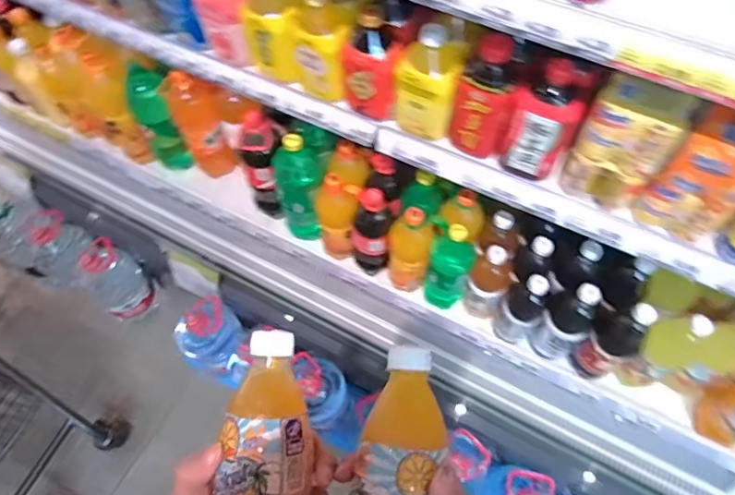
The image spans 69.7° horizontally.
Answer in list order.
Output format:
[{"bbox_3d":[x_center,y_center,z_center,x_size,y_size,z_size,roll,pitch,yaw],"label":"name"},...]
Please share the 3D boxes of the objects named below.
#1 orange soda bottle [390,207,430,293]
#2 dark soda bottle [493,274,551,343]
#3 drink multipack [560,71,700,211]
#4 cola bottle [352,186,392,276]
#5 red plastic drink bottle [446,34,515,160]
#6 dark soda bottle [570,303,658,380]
[{"bbox_3d":[0.091,0.006,1.104,0.089,0.241,0.064,4,63,3],"label":"orange soda bottle"},{"bbox_3d":[0.309,0.122,1.051,0.085,0.210,0.068,41,71,19],"label":"dark soda bottle"},{"bbox_3d":[0.365,-0.150,0.764,0.114,0.184,0.084,24,66,13],"label":"drink multipack"},{"bbox_3d":[0.010,-0.029,1.136,0.087,0.271,0.078,-7,63,-2],"label":"cola bottle"},{"bbox_3d":[0.178,-0.228,0.812,0.078,0.189,0.064,17,65,9],"label":"red plastic drink bottle"},{"bbox_3d":[0.465,0.183,1.003,0.065,0.285,0.077,-27,66,-12],"label":"dark soda bottle"}]

